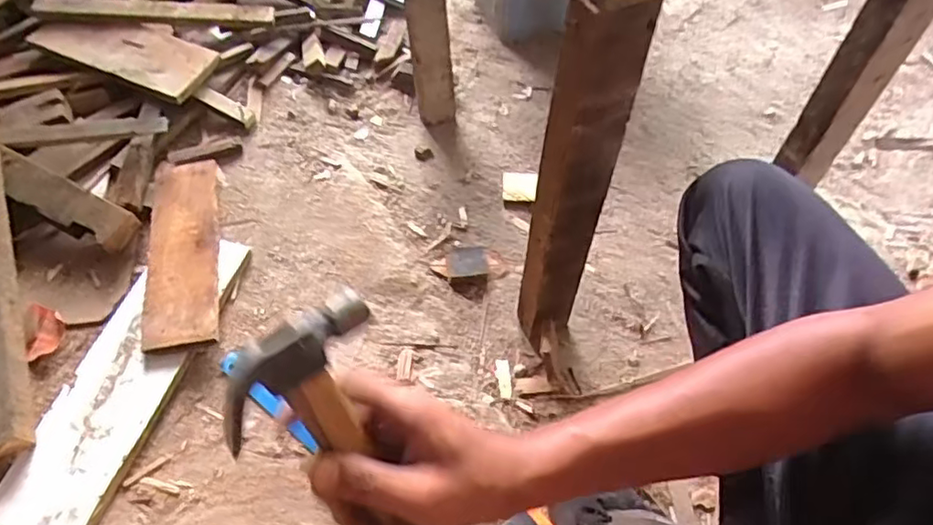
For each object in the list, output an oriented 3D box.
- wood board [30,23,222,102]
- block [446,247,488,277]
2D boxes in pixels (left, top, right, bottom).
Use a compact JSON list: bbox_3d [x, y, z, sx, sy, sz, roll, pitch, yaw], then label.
[{"bbox_3d":[-0.566,-0.356,1.034,0.294,0.020,0.122,24,59,9],"label":"wood board"},{"bbox_3d":[0.000,-0.001,0.919,0.058,0.011,0.050,-6,56,-3],"label":"block"}]

